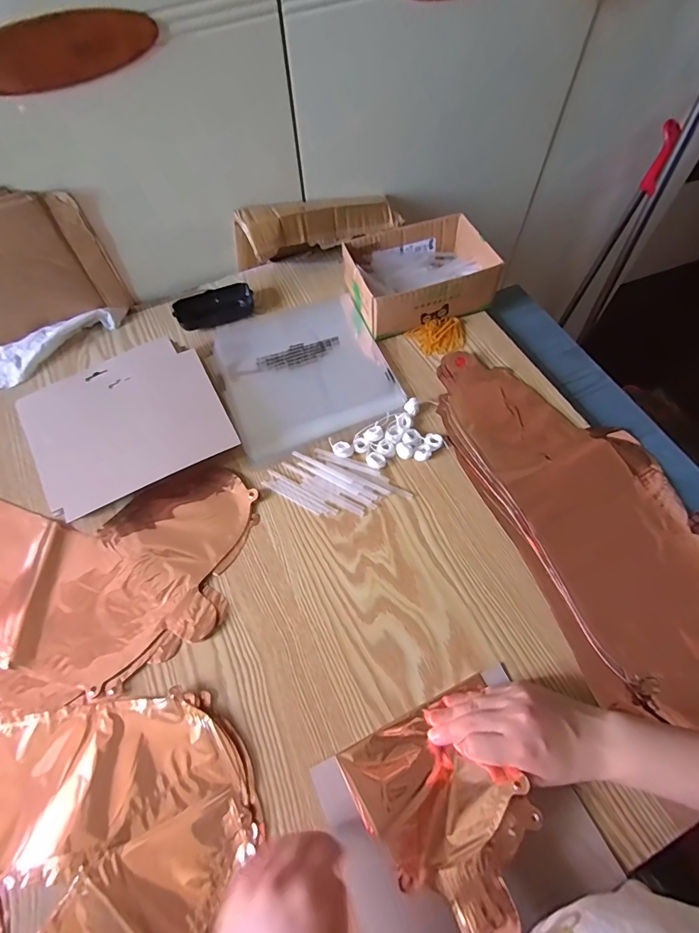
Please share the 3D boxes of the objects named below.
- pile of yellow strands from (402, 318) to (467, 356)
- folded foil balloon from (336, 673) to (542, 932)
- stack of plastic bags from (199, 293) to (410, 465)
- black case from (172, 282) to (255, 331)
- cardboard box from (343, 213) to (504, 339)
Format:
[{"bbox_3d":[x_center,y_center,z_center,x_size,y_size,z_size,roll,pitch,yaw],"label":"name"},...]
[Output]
[{"bbox_3d":[0.124,-0.178,0.574,0.076,0.013,0.050,-20,63,-8],"label":"pile of yellow strands"},{"bbox_3d":[0.085,0.260,0.337,0.131,0.049,0.141,-34,66,-15],"label":"folded foil balloon"},{"bbox_3d":[-0.066,-0.134,0.558,0.211,0.011,0.221,-22,64,-9],"label":"stack of plastic bags"},{"bbox_3d":[-0.194,-0.232,0.614,0.109,0.025,0.050,-25,64,-11],"label":"black case"},{"bbox_3d":[0.096,-0.268,0.600,0.184,0.068,0.137,-17,63,-6],"label":"cardboard box"}]

